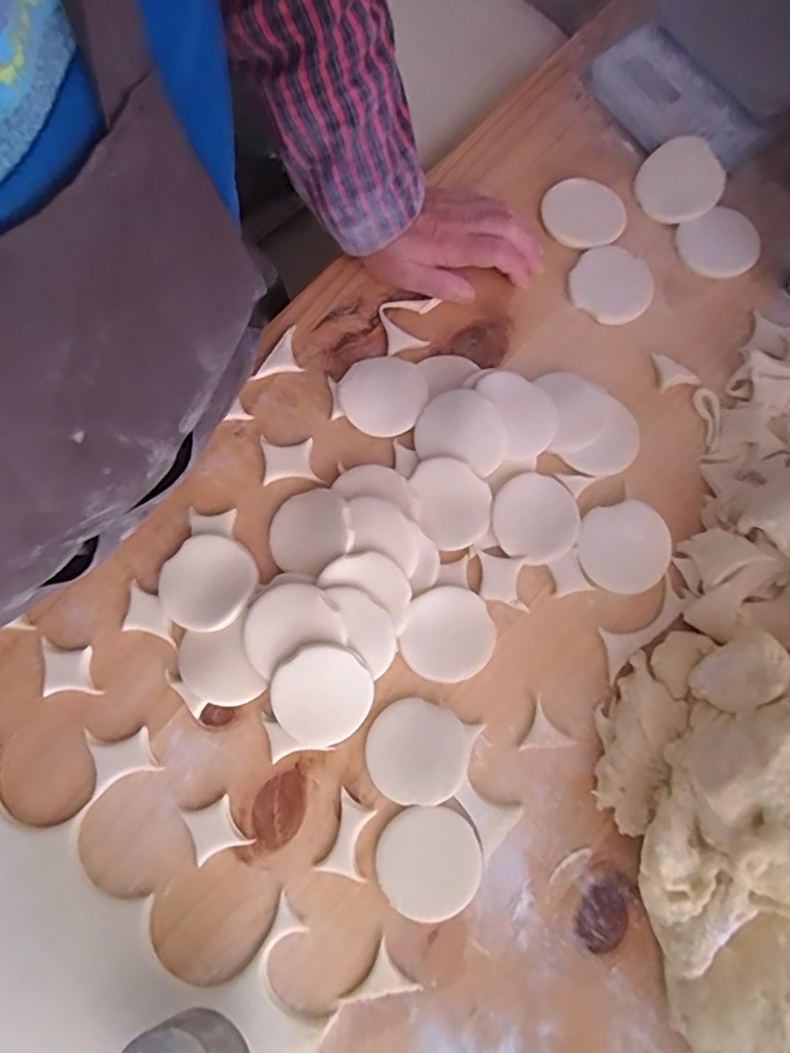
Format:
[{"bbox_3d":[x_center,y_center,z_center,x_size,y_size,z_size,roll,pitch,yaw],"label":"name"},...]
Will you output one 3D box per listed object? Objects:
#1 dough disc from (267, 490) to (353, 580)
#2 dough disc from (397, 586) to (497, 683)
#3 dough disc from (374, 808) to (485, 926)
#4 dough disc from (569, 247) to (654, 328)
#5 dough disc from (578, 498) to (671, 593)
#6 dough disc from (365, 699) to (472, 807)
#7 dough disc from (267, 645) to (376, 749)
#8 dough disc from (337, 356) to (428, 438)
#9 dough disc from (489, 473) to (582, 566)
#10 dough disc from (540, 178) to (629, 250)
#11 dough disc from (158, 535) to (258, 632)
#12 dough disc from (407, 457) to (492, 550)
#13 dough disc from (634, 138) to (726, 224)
[{"bbox_3d":[-0.065,0.003,0.472,0.068,0.004,0.066,-7,72,22],"label":"dough disc"},{"bbox_3d":[0.039,0.079,0.457,0.064,0.011,0.067,0,77,-2],"label":"dough disc"},{"bbox_3d":[0.024,0.228,0.425,0.069,0.004,0.069,0,77,-2],"label":"dough disc"},{"bbox_3d":[0.187,-0.210,0.536,0.067,0.010,0.068,0,77,-2],"label":"dough disc"},{"bbox_3d":[0.175,0.016,0.477,0.068,0.012,0.066,0,77,-2],"label":"dough disc"},{"bbox_3d":[0.016,0.159,0.439,0.070,0.012,0.066,0,77,-2],"label":"dough disc"},{"bbox_3d":[-0.051,0.117,0.435,0.067,0.006,0.067,0,91,-9],"label":"dough disc"},{"bbox_3d":[-0.010,-0.106,0.499,0.067,0.010,0.067,-1,76,5],"label":"dough disc"},{"bbox_3d":[0.108,-0.007,0.479,0.065,0.006,0.068,0,77,-2],"label":"dough disc"},{"bbox_3d":[0.168,-0.276,0.548,0.070,0.012,0.063,-22,79,-7],"label":"dough disc"},{"bbox_3d":[-0.138,0.042,0.461,0.069,0.011,0.067,0,77,-2],"label":"dough disc"},{"bbox_3d":[0.044,-0.019,0.475,0.055,0.004,0.069,-13,82,6],"label":"dough disc"},{"bbox_3d":[0.249,-0.302,0.551,0.013,0.064,0.069,-22,84,-42],"label":"dough disc"}]

